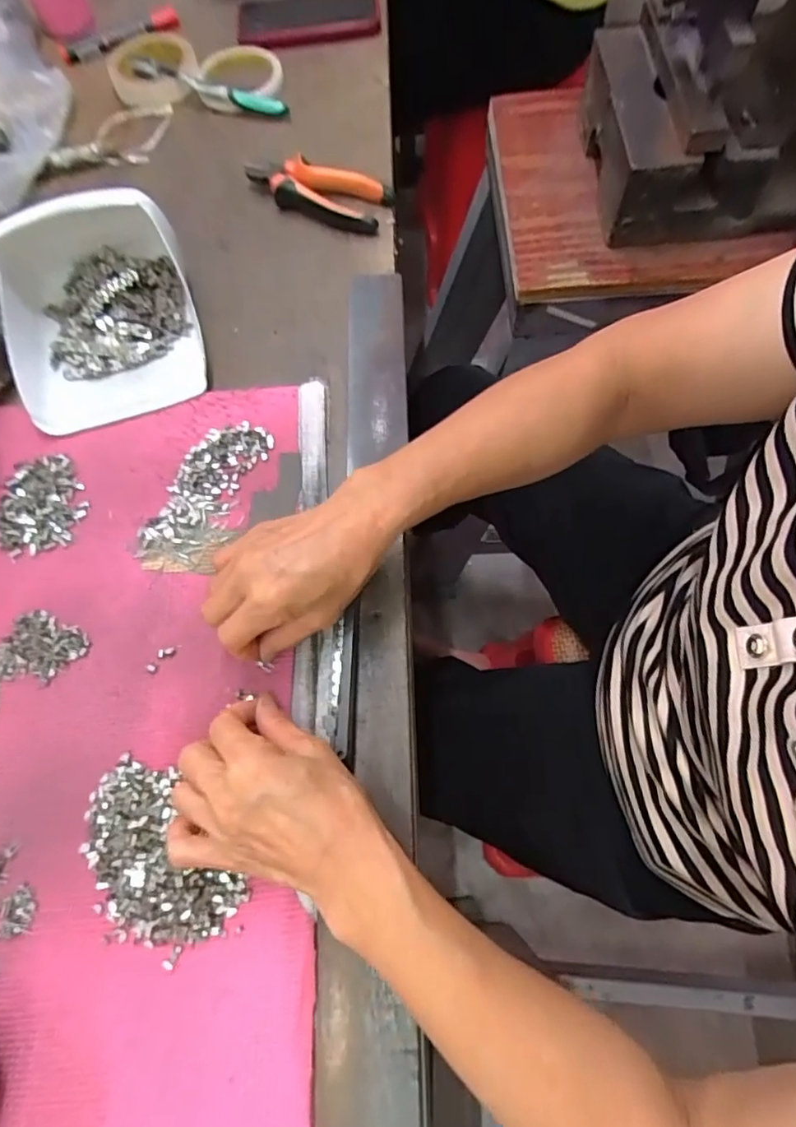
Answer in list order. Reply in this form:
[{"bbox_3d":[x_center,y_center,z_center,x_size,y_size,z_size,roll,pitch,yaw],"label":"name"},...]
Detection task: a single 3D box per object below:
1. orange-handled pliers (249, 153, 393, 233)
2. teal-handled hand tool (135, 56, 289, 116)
[{"bbox_3d":[-0.082,-0.368,0.558,0.148,0.024,0.054,22,71,9],"label":"orange-handled pliers"},{"bbox_3d":[-0.209,-0.526,0.625,0.179,0.024,0.019,19,71,8],"label":"teal-handled hand tool"}]

